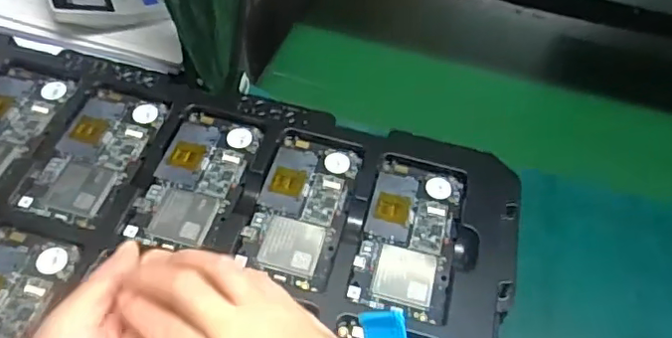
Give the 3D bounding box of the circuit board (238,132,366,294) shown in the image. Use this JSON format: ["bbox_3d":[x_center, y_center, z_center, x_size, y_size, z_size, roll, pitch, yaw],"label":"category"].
[{"bbox_3d":[-0.026,0.027,0.428,0.066,0.010,0.124,15,51,7],"label":"circuit board"}]

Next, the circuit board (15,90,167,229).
[{"bbox_3d":[-0.189,-0.012,0.442,0.065,0.009,0.123,14,51,7],"label":"circuit board"}]

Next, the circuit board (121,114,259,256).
[{"bbox_3d":[-0.109,0.008,0.433,0.066,0.011,0.125,15,51,8],"label":"circuit board"}]

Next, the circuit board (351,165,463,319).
[{"bbox_3d":[0.055,0.049,0.419,0.067,0.010,0.123,13,51,6],"label":"circuit board"}]

